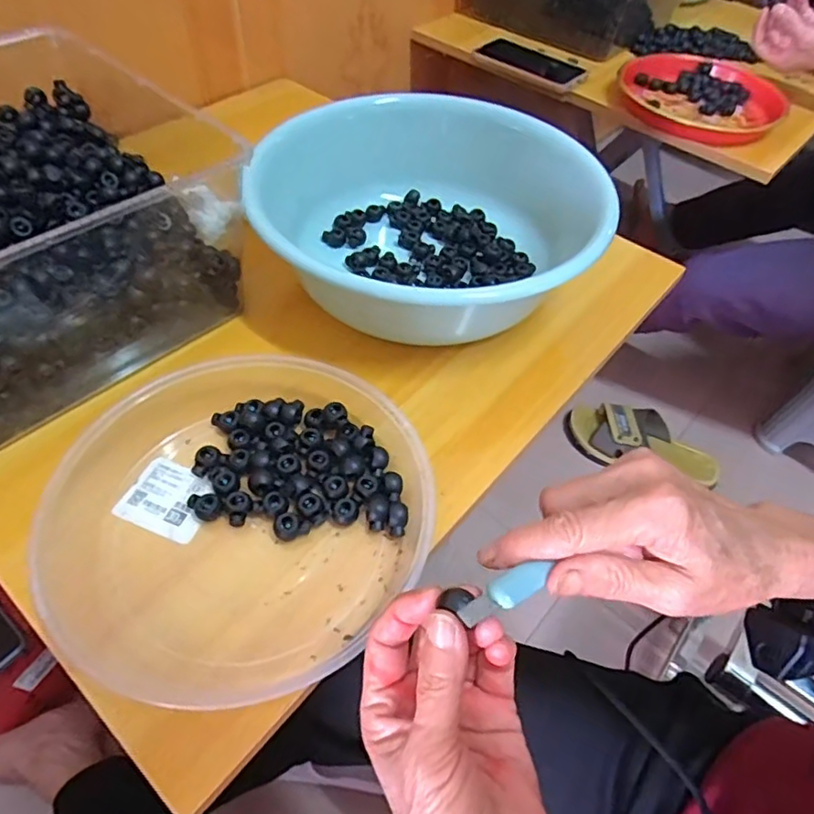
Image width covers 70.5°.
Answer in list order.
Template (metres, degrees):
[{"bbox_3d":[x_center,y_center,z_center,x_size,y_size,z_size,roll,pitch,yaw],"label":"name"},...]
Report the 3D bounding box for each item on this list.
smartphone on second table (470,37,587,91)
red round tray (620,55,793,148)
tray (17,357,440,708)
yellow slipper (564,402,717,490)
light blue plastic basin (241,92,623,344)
[{"bbox_3d":[0.190,-0.518,0.866,0.166,0.013,0.084,34,57,21],"label":"smartphone on second table"},{"bbox_3d":[0.413,-0.438,0.807,0.208,0.033,0.249,31,56,19],"label":"red round tray"},{"bbox_3d":[-0.106,0.057,0.374,0.230,0.046,0.226,2,52,-3],"label":"tray"},{"bbox_3d":[0.428,0.055,1.037,0.271,0.070,0.110,18,53,9],"label":"yellow slipper"},{"bbox_3d":[0.021,-0.158,0.521,0.277,0.112,0.298,2,52,-3],"label":"light blue plastic basin"}]

